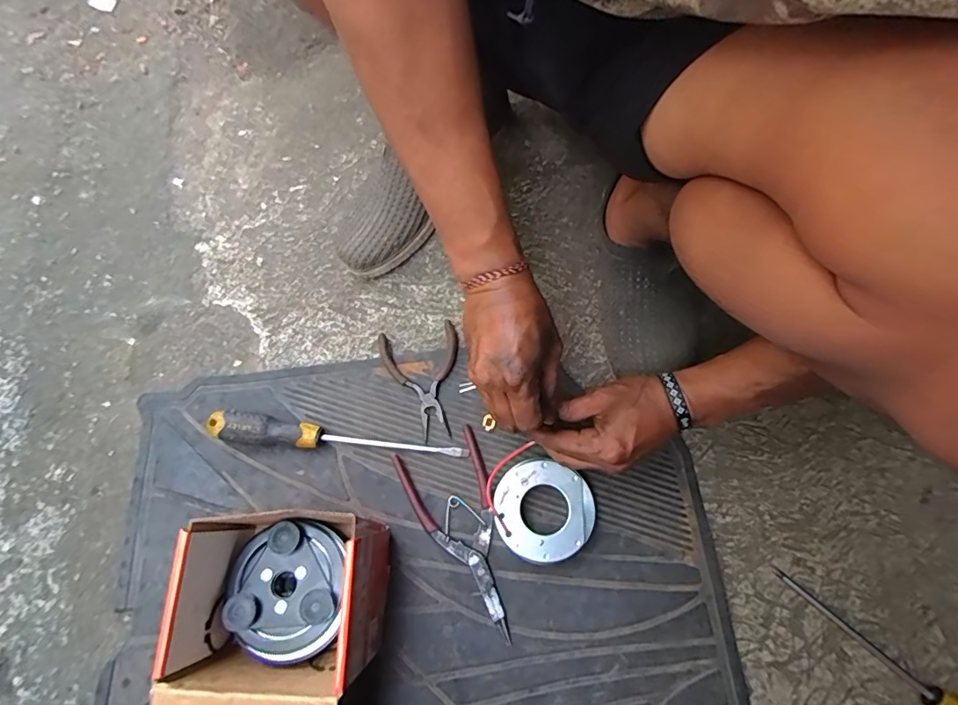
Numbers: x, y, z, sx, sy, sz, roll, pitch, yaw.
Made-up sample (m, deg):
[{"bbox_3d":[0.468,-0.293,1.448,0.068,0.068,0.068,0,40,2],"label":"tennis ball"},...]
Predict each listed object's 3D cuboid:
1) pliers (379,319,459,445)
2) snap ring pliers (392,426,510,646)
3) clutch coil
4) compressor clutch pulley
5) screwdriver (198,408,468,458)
[{"bbox_3d":[-0.056,0.030,0.529,0.082,0.014,0.121,-13,68,-4],"label":"pliers"},{"bbox_3d":[-0.016,0.171,0.477,0.083,0.016,0.182,-19,69,-6],"label":"snap ring pliers"},{"bbox_3d":[0.055,0.145,0.475,0.102,0.035,0.088,37,71,10],"label":"clutch coil"},{"bbox_3d":[-0.167,0.209,0.445,0.098,0.057,0.109,2,69,-3],"label":"compressor clutch pulley"},{"bbox_3d":[-0.144,0.088,0.504,0.256,0.027,0.028,6,68,4],"label":"screwdriver"}]

